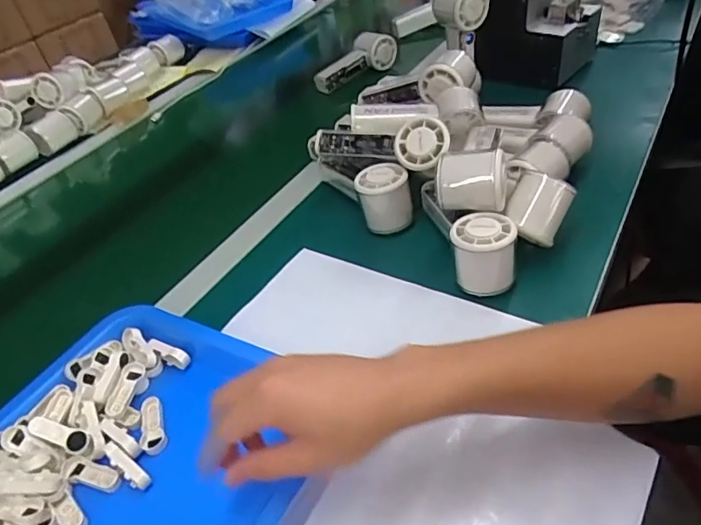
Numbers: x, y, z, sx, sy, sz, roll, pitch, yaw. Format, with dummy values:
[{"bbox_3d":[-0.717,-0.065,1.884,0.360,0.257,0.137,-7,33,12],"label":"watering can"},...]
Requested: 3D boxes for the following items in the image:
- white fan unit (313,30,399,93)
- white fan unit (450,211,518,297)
[{"bbox_3d":[0.005,-0.339,0.894,0.152,0.060,0.049,-30,42,-21],"label":"white fan unit"},{"bbox_3d":[0.119,-0.007,0.481,0.055,0.056,0.052,1,42,14],"label":"white fan unit"}]

